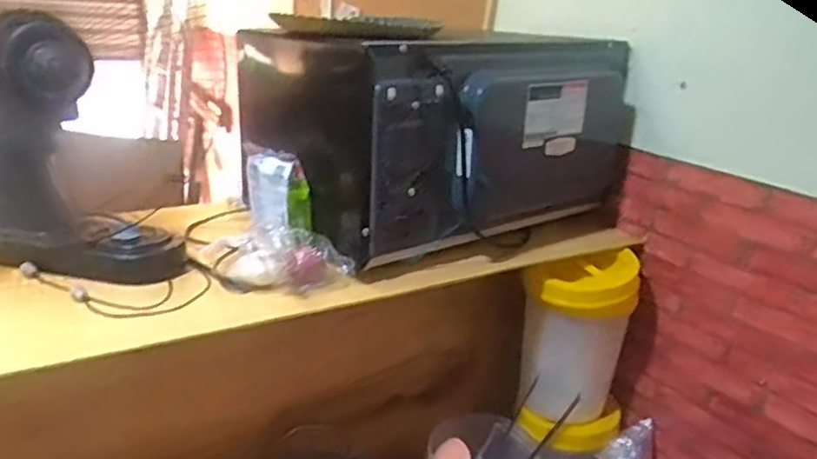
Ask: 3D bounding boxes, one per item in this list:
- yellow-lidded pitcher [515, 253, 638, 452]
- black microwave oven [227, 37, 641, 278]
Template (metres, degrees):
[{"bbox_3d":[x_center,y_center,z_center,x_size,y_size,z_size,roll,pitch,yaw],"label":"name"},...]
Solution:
[{"bbox_3d":[0.254,0.165,0.967,0.140,0.285,0.155,16,23,27],"label":"yellow-lidded pitcher"},{"bbox_3d":[0.049,-0.133,0.908,0.439,0.244,0.311,-11,26,-38],"label":"black microwave oven"}]

